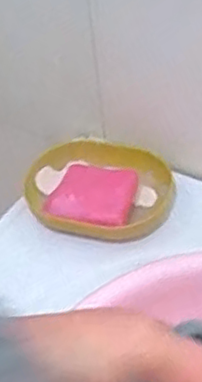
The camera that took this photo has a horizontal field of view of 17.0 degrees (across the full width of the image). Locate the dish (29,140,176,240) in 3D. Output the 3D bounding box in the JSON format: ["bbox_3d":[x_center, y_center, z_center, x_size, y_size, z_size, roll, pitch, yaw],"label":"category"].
[{"bbox_3d":[-0.003,-0.001,0.627,0.137,0.043,0.113,13,51,13],"label":"dish"}]

